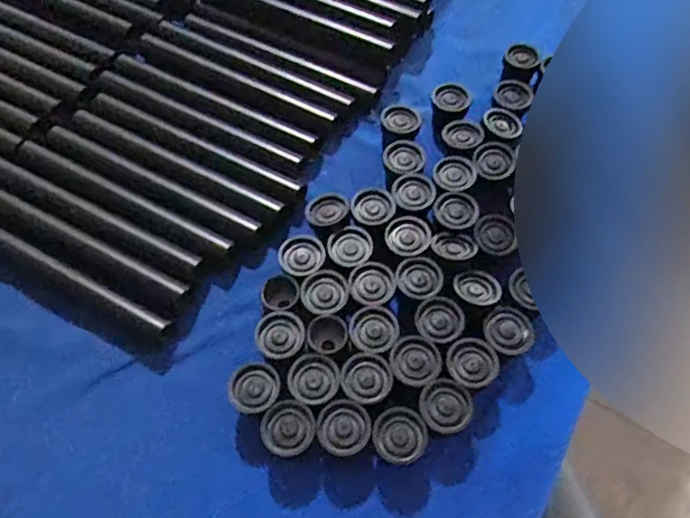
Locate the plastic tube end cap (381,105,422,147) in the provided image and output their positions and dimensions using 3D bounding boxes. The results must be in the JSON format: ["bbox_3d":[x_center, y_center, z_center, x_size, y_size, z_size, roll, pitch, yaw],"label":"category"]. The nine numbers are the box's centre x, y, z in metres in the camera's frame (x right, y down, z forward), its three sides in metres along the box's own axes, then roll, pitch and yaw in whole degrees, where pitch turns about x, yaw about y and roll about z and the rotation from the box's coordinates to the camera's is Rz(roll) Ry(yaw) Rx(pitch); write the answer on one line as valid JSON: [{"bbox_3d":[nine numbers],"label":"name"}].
[{"bbox_3d":[0.050,-0.116,0.494,0.034,0.029,0.033,5,61,3],"label":"plastic tube end cap"}]

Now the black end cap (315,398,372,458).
[{"bbox_3d":[-0.001,0.116,0.372,0.034,0.027,0.034,0,61,0],"label":"black end cap"}]

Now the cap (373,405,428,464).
[{"bbox_3d":[0.036,0.121,0.368,0.034,0.028,0.035,0,61,0],"label":"cap"}]

